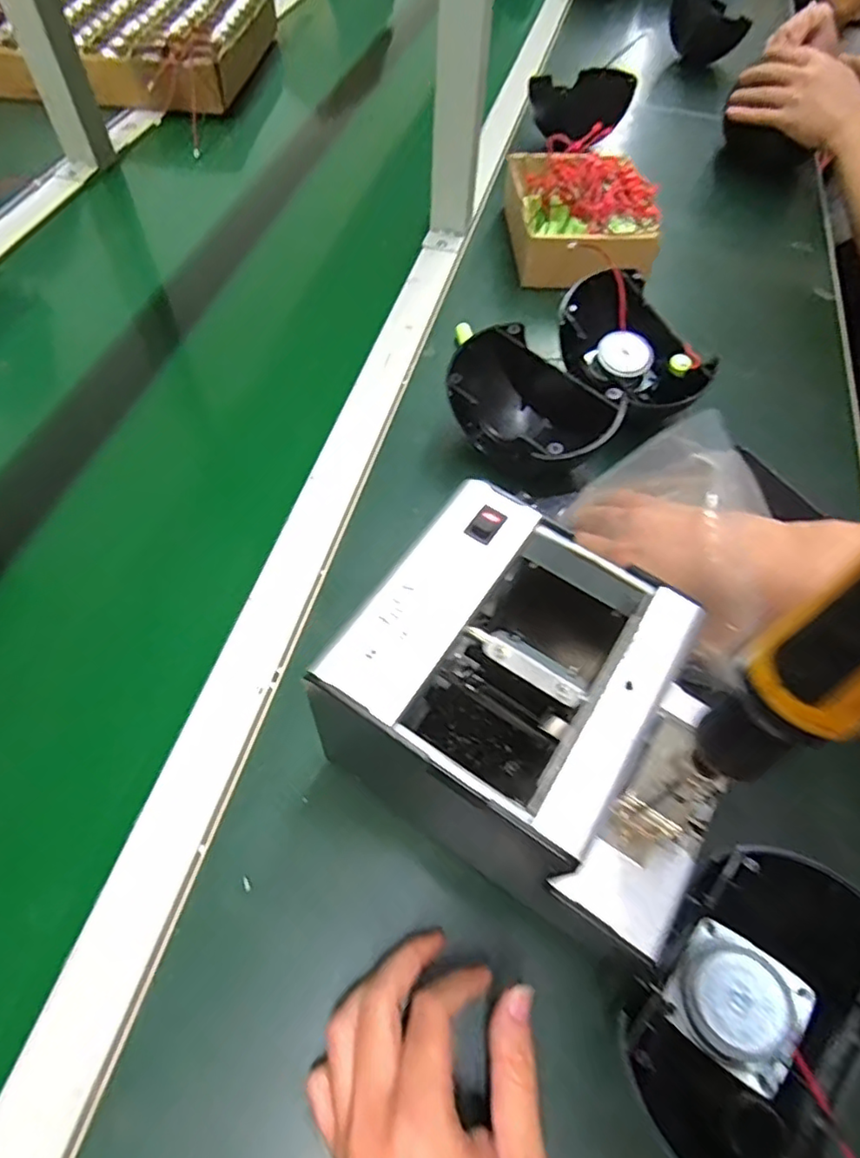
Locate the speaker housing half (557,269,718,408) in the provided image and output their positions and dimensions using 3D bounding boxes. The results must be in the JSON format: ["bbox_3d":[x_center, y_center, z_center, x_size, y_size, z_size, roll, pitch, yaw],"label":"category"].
[{"bbox_3d":[0.161,-0.191,0.492,0.087,0.057,0.139,-25,62,-17],"label":"speaker housing half"}]

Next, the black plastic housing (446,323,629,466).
[{"bbox_3d":[0.077,-0.131,0.471,0.104,0.075,0.130,-36,66,-22],"label":"black plastic housing"}]

